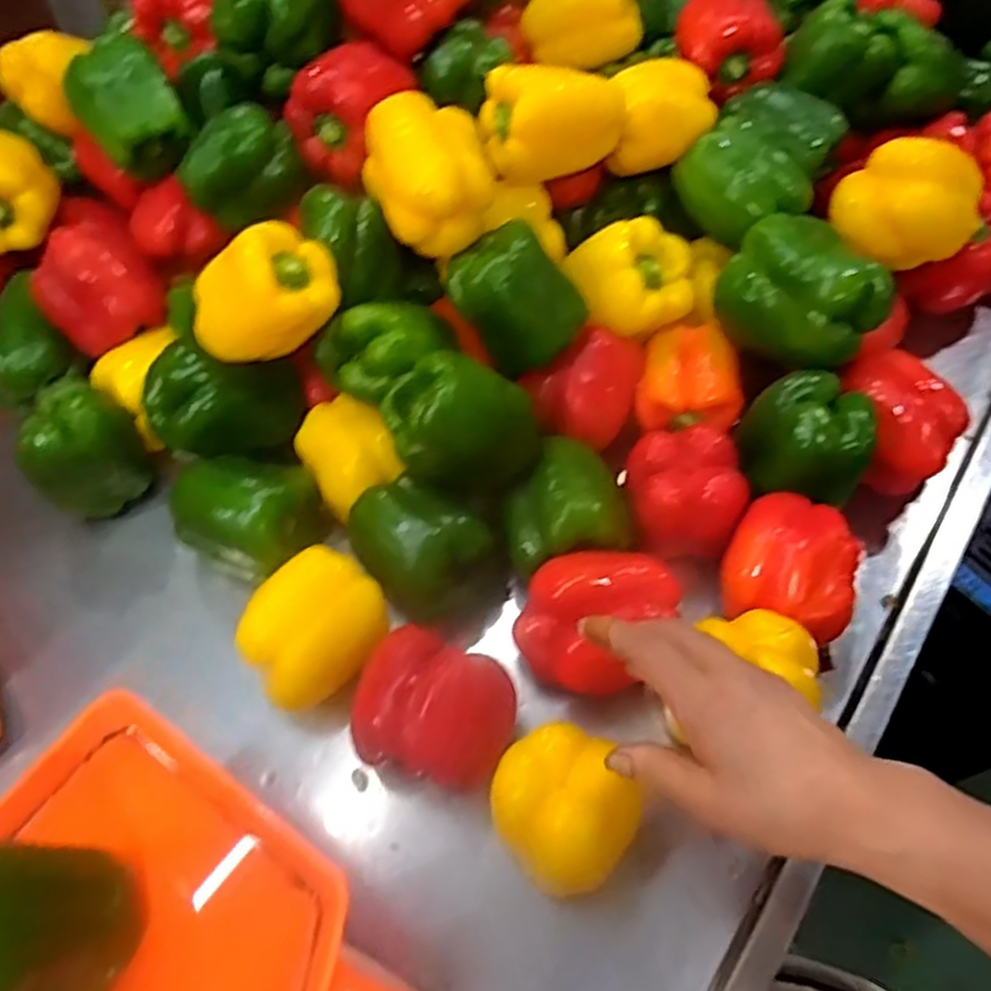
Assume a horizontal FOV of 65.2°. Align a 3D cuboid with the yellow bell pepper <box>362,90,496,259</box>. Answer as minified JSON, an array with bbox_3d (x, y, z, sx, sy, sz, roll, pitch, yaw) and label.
[{"bbox_3d":[-0.050,-0.237,0.570,0.092,0.074,0.094,-9,59,-1],"label":"yellow bell pepper"}]

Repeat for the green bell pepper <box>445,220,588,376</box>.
[{"bbox_3d":[0.015,-0.153,0.587,0.098,0.075,0.077,31,66,20],"label":"green bell pepper"}]

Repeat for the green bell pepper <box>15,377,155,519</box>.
[{"bbox_3d":[-0.337,-0.036,0.631,0.075,0.087,0.089,24,64,17],"label":"green bell pepper"}]

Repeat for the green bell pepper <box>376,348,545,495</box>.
[{"bbox_3d":[-0.022,-0.051,0.554,0.105,0.083,0.086,-17,60,-6],"label":"green bell pepper"}]

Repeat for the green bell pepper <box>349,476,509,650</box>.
[{"bbox_3d":[-0.051,0.047,0.579,0.107,0.105,0.075,36,68,22],"label":"green bell pepper"}]

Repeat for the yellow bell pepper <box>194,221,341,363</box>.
[{"bbox_3d":[-0.163,-0.143,0.553,0.108,0.065,0.071,-36,63,-16],"label":"yellow bell pepper"}]

